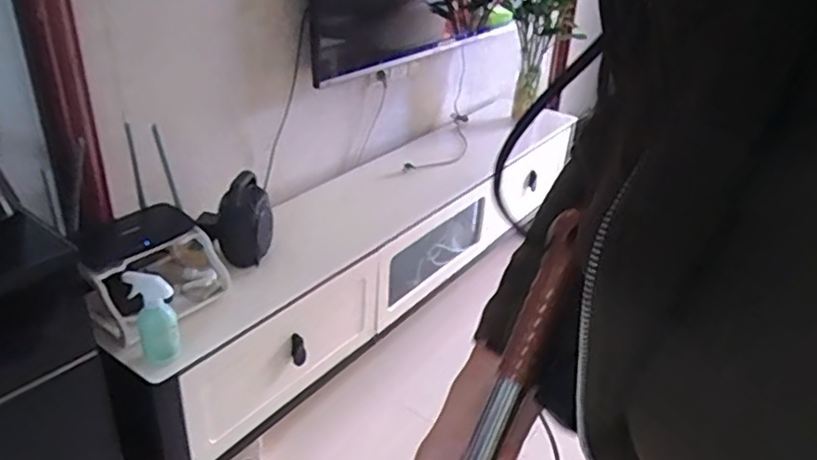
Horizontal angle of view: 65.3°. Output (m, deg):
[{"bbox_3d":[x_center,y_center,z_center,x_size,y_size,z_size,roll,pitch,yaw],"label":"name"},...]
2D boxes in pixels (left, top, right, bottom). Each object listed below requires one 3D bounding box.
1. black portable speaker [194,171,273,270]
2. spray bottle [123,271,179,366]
[{"bbox_3d":[-0.396,-0.011,1.460,0.163,0.218,0.114,-8,28,-13],"label":"black portable speaker"},{"bbox_3d":[-0.450,0.157,1.132,0.075,0.164,0.059,-12,29,-21],"label":"spray bottle"}]

